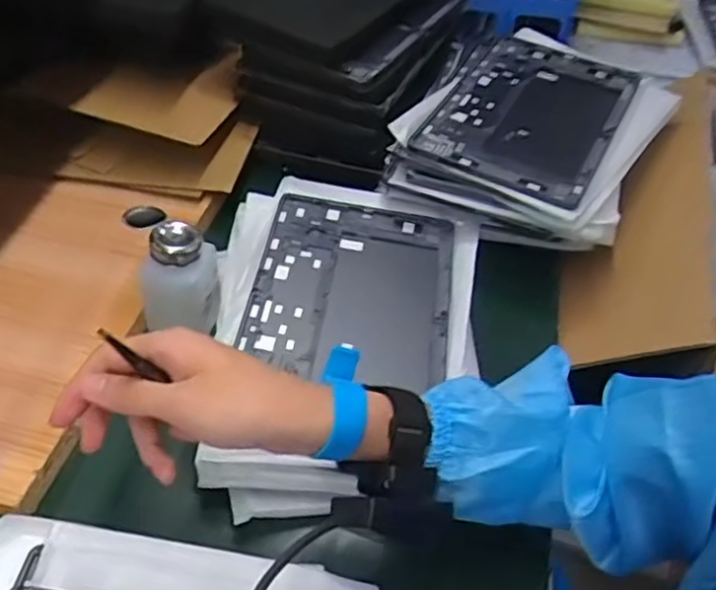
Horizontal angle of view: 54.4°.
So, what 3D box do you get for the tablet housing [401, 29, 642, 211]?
[{"bbox_3d":[0.180,-0.190,0.717,0.170,0.008,0.256,25,53,15],"label":"tablet housing"}]

